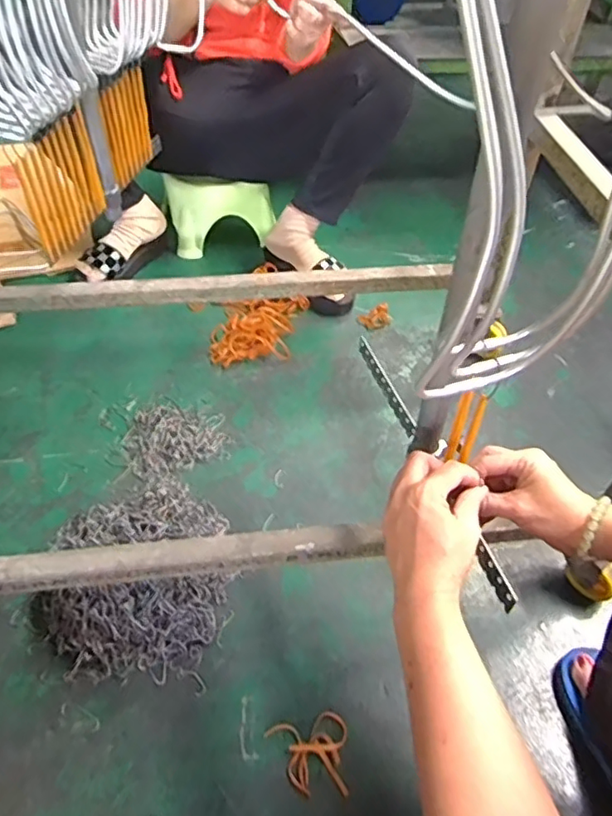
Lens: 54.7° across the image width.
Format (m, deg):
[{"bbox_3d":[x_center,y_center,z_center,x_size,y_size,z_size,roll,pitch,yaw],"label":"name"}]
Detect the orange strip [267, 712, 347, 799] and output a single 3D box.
[{"bbox_3d":[0.002,0.377,0.648,0.087,0.010,0.077,1,48,-2],"label":"orange strip"}]

